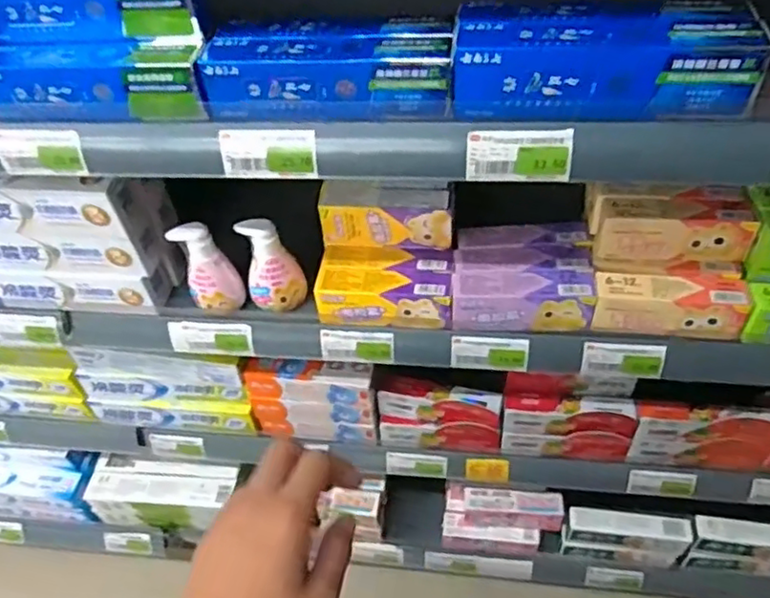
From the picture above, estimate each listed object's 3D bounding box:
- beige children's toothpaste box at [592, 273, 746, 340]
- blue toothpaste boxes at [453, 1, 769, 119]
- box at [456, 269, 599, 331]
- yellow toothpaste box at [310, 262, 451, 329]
[{"bbox_3d":[0.285,0.006,0.643,0.140,0.054,0.040,3,47,8],"label":"beige children's toothpaste box"},{"bbox_3d":[0.163,-0.183,0.483,0.213,0.058,0.075,3,47,9],"label":"blue toothpaste boxes"},{"bbox_3d":[0.142,0.002,0.660,0.141,0.049,0.043,-1,46,5],"label":"box"},{"bbox_3d":[0.000,-0.003,0.677,0.140,0.048,0.045,2,46,7],"label":"yellow toothpaste box"}]

